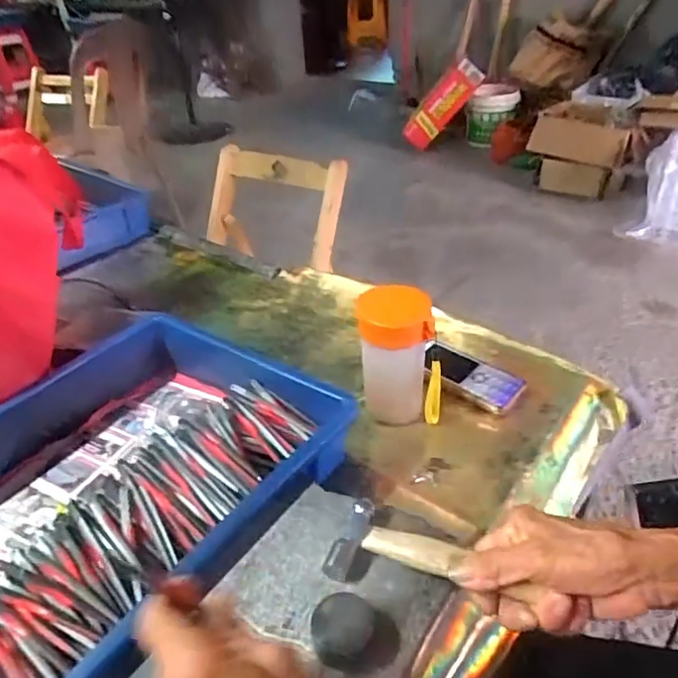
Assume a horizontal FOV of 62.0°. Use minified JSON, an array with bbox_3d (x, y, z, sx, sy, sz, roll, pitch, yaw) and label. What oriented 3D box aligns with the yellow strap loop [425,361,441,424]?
[{"bbox_3d":[0.094,0.053,0.559,0.015,0.081,0.007,3,37,10],"label":"yellow strap loop"}]

